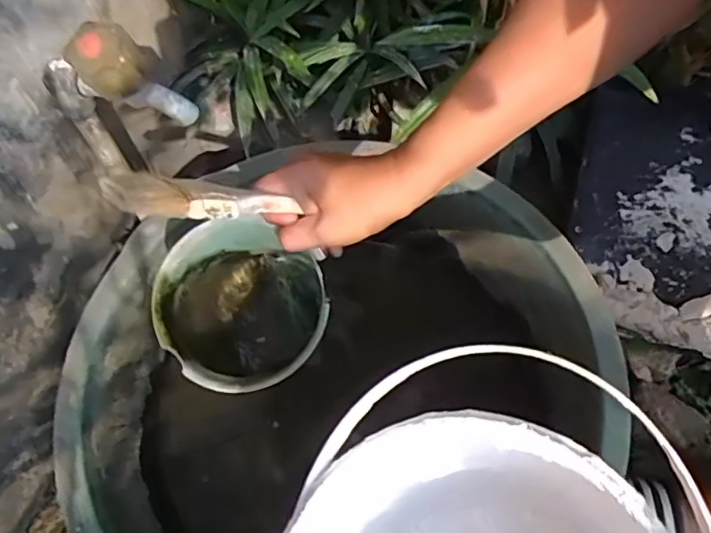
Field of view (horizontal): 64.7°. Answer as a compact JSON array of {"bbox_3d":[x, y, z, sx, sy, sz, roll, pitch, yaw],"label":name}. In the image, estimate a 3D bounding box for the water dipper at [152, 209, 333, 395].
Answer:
[{"bbox_3d":[-0.096,0.045,0.499,0.131,0.117,0.149,-12,63,-6],"label":"water dipper"}]

